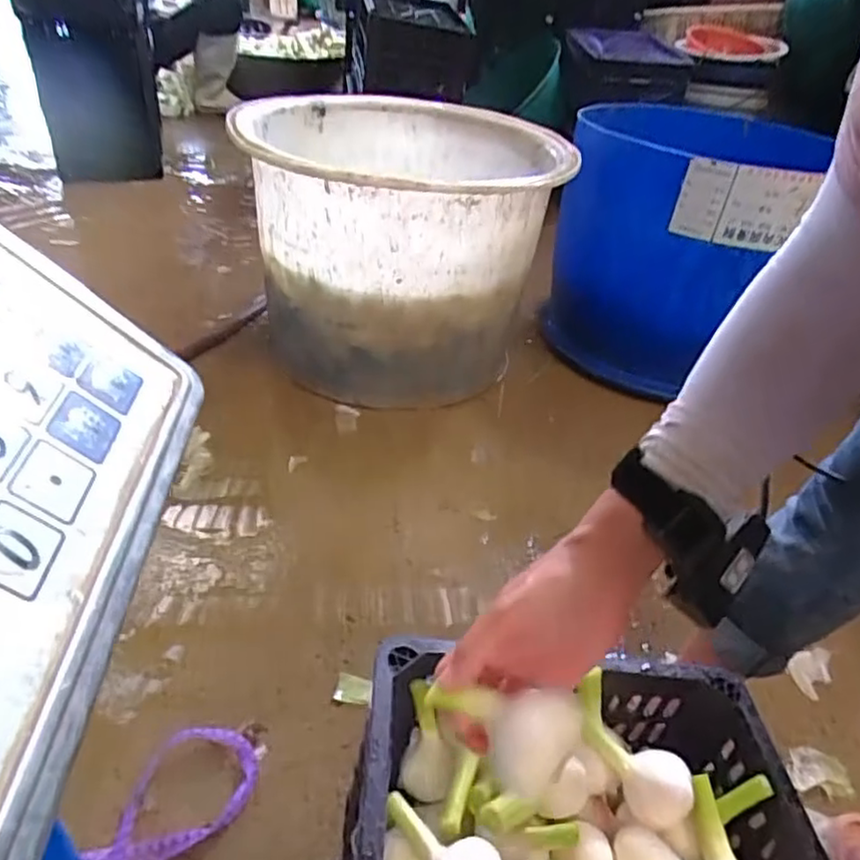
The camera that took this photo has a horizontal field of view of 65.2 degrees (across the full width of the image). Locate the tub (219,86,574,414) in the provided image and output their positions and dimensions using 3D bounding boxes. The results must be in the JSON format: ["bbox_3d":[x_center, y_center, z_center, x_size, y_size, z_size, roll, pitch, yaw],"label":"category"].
[{"bbox_3d":[-0.044,-0.368,1.354,0.597,0.444,0.585,4,38,-3],"label":"tub"}]

